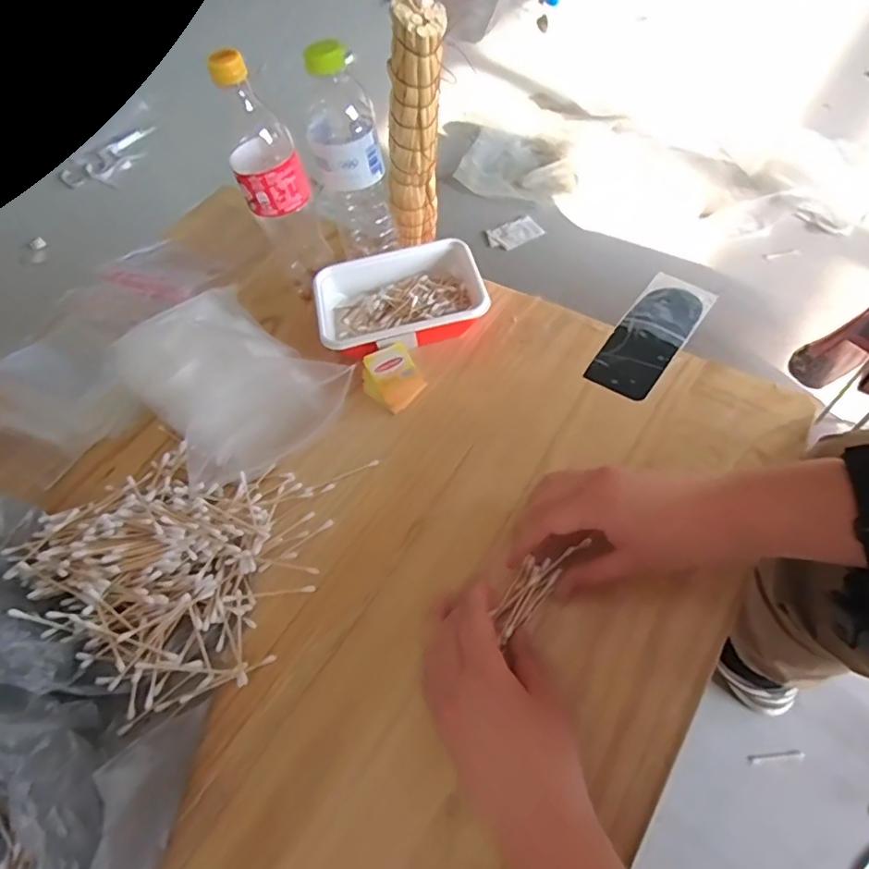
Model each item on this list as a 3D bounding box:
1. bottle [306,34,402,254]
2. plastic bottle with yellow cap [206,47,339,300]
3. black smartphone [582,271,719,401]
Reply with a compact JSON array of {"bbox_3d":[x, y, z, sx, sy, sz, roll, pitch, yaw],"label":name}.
[{"bbox_3d":[-0.079,-0.255,0.542,0.068,0.217,0.057,-13,59,-1],"label":"bottle"},{"bbox_3d":[-0.147,-0.232,0.531,0.066,0.234,0.058,-18,57,-3],"label":"plastic bottle with yellow cap"},{"bbox_3d":[0.216,-0.101,0.550,0.064,0.015,0.173,32,66,21],"label":"black smartphone"}]

